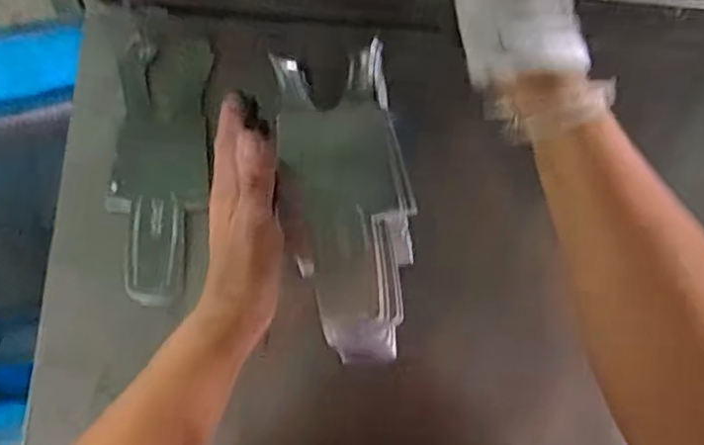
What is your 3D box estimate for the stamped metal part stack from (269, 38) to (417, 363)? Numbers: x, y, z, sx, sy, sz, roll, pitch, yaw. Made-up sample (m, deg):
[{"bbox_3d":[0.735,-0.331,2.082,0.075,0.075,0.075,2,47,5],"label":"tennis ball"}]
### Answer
[{"bbox_3d":[0.000,-0.003,0.413,0.073,0.042,0.203,-8,100,0],"label":"stamped metal part stack"}]

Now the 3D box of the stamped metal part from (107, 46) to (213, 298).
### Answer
[{"bbox_3d":[-0.142,-0.038,0.476,0.069,0.004,0.189,3,85,1],"label":"stamped metal part"}]

